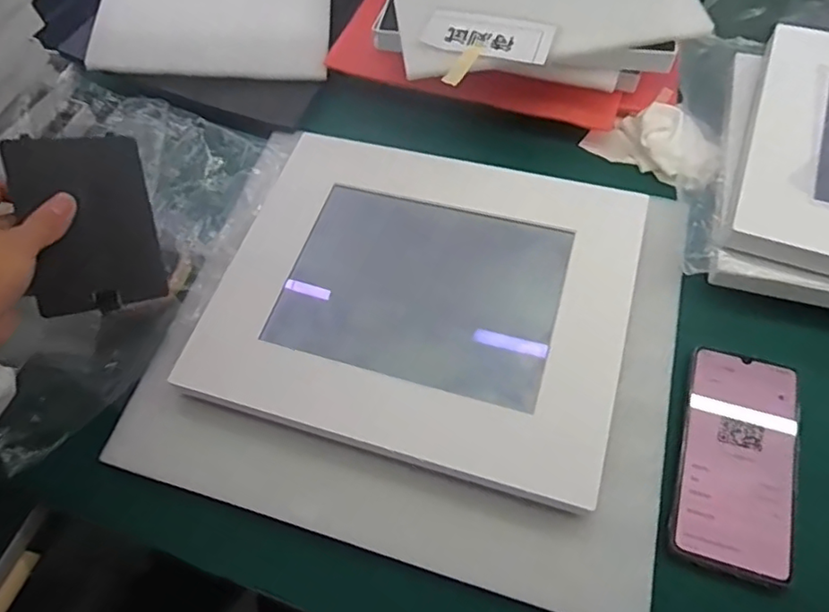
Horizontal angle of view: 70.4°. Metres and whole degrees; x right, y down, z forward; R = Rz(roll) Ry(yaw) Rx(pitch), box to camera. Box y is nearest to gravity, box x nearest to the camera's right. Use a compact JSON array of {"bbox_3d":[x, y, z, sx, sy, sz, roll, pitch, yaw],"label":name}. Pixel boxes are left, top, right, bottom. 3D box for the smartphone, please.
[{"bbox_3d":[0.217,0.100,0.390,0.074,0.009,0.147,15,63,13],"label":"smartphone"}]

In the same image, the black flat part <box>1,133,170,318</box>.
[{"bbox_3d":[-0.226,-0.058,0.412,0.083,0.011,0.117,-12,101,-34],"label":"black flat part"}]

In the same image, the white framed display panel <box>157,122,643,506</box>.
[{"bbox_3d":[0.003,-0.009,0.450,0.301,0.023,0.249,14,63,12],"label":"white framed display panel"}]

